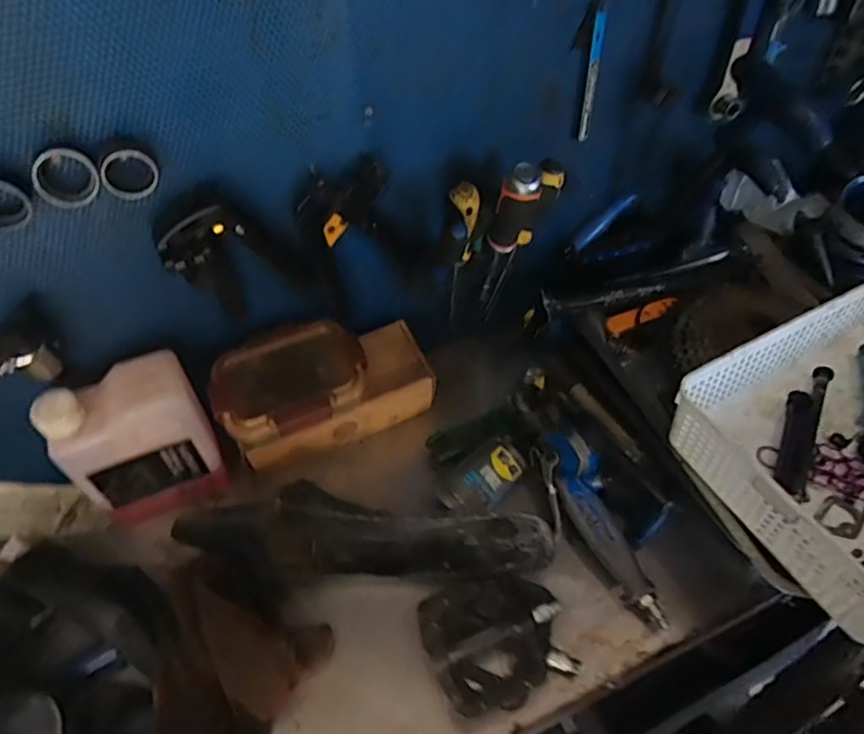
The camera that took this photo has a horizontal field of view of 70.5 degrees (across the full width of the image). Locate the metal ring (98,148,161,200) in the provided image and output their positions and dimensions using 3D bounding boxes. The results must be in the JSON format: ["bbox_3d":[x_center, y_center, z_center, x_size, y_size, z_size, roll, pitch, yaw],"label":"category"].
[{"bbox_3d":[-0.220,-0.140,0.445,0.039,0.036,0.009,-24,54,-18],"label":"metal ring"}]

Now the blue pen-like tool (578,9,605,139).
[{"bbox_3d":[0.157,-0.281,0.600,0.011,0.123,0.015,11,51,10],"label":"blue pen-like tool"}]

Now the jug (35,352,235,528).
[{"bbox_3d":[-0.277,0.076,0.596,0.129,0.170,0.060,-18,52,-14],"label":"jug"}]

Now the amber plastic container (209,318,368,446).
[{"bbox_3d":[-0.141,0.011,0.605,0.150,0.039,0.112,-24,54,-19],"label":"amber plastic container"}]

